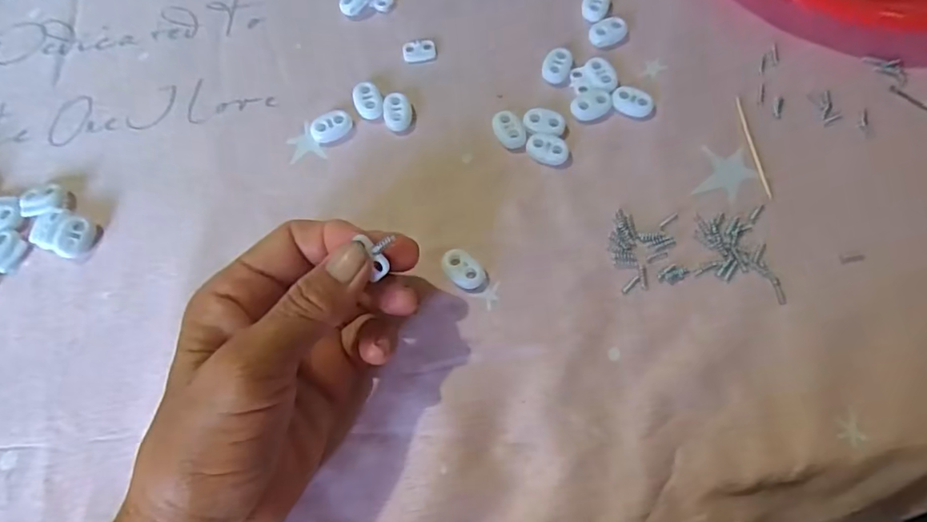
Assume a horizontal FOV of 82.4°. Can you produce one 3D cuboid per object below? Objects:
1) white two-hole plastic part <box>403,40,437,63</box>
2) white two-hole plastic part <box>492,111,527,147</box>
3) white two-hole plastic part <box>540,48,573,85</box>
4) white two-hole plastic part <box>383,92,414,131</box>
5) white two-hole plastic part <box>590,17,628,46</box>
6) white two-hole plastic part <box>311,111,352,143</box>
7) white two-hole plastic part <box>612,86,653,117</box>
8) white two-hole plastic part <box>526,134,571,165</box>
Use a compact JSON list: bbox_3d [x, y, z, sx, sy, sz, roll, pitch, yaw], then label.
[{"bbox_3d":[-0.025,-0.121,0.302,0.018,0.004,0.014,-11,71,-2],"label":"white two-hole plastic part"},{"bbox_3d":[0.024,-0.070,0.282,0.015,0.004,0.022,-23,71,-6],"label":"white two-hole plastic part"},{"bbox_3d":[0.052,-0.108,0.294,0.015,0.004,0.020,15,72,7],"label":"white two-hole plastic part"},{"bbox_3d":[-0.036,-0.081,0.288,0.015,0.006,0.021,-7,71,-1],"label":"white two-hole plastic part"},{"bbox_3d":[0.082,-0.130,0.300,0.022,0.006,0.015,-32,73,-9],"label":"white two-hole plastic part"},{"bbox_3d":[-0.071,-0.072,0.285,0.022,0.007,0.013,-29,72,-8],"label":"white two-hole plastic part"},{"bbox_3d":[0.091,-0.085,0.284,0.022,0.005,0.014,29,74,11],"label":"white two-hole plastic part"},{"bbox_3d":[0.044,-0.059,0.278,0.023,0.004,0.015,24,73,10],"label":"white two-hole plastic part"}]

